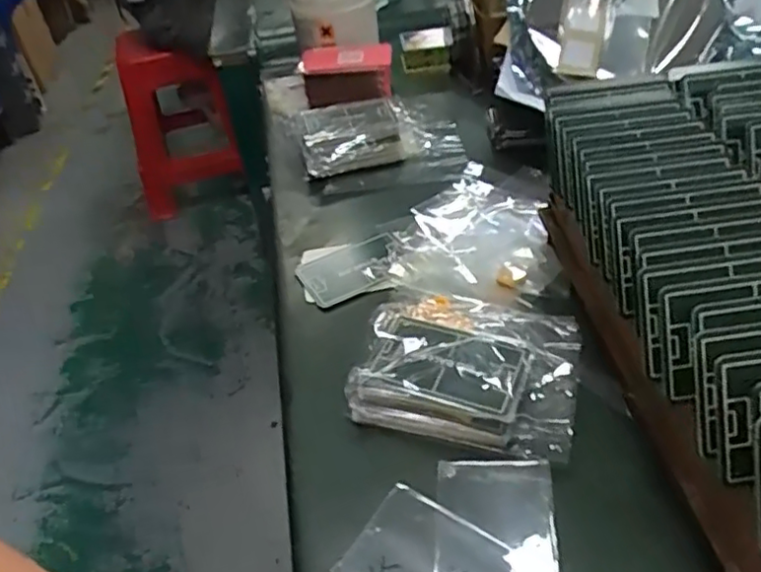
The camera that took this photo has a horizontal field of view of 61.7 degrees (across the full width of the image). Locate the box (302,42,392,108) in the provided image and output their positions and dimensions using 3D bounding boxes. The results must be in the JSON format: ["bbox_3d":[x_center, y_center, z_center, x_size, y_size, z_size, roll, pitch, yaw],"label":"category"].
[{"bbox_3d":[-0.038,-0.229,0.691,0.099,0.048,0.070,1,42,10],"label":"box"}]

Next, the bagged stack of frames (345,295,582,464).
[{"bbox_3d":[0.052,0.046,0.375,0.120,0.033,0.094,6,43,15],"label":"bagged stack of frames"}]

